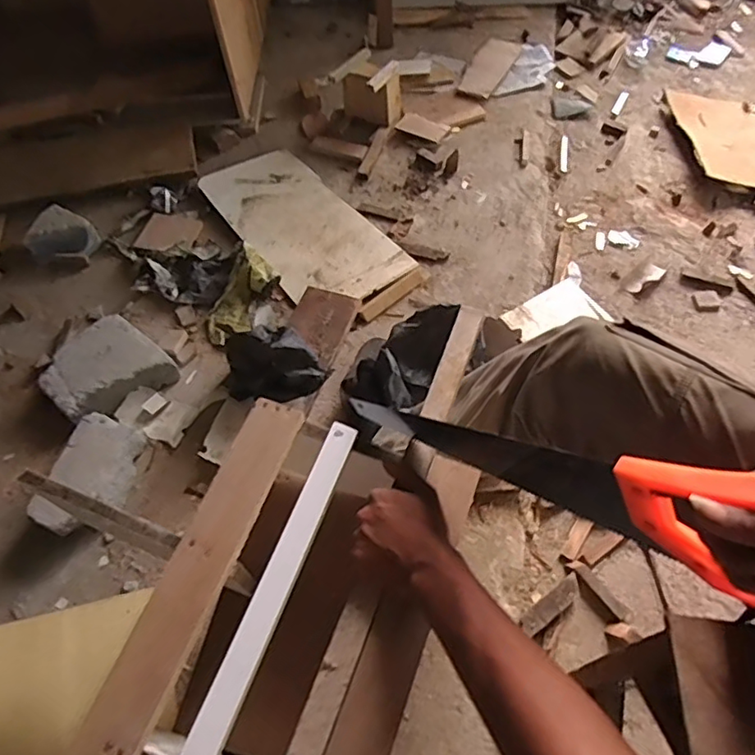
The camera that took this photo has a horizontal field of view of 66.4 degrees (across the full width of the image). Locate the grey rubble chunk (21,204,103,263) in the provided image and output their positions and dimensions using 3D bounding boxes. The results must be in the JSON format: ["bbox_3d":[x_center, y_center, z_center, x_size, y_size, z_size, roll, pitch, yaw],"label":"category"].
[{"bbox_3d":[-0.709,-0.316,1.300,0.138,0.062,0.117,23,62,14],"label":"grey rubble chunk"}]

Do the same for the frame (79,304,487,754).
[{"bbox_3d":[-0.042,0.172,0.644,0.238,0.192,0.511,18,61,11],"label":"frame"}]

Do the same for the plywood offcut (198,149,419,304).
[{"bbox_3d":[-0.178,-0.358,1.326,0.256,0.012,0.537,-34,64,-18],"label":"plywood offcut"}]

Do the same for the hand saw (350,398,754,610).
[{"bbox_3d":[0.135,0.075,0.483,0.419,0.110,0.026,17,56,46],"label":"hand saw"}]

